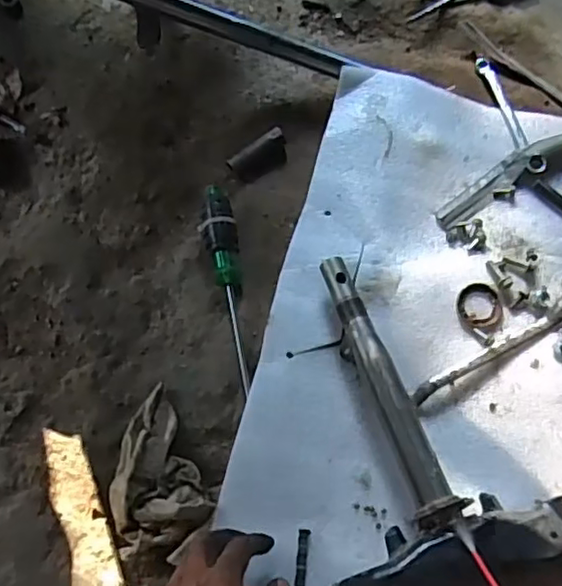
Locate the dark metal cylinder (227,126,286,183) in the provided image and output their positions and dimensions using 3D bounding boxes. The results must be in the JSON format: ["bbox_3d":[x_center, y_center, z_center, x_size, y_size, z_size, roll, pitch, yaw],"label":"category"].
[{"bbox_3d":[-0.023,-0.149,0.694,0.067,0.020,0.034,-33,70,-11],"label":"dark metal cylinder"}]

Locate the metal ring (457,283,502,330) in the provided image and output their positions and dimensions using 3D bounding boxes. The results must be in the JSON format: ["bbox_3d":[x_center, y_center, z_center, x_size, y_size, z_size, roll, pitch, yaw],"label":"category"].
[{"bbox_3d":[0.195,0.013,0.622,0.042,0.005,0.046,-1,67,2],"label":"metal ring"}]

